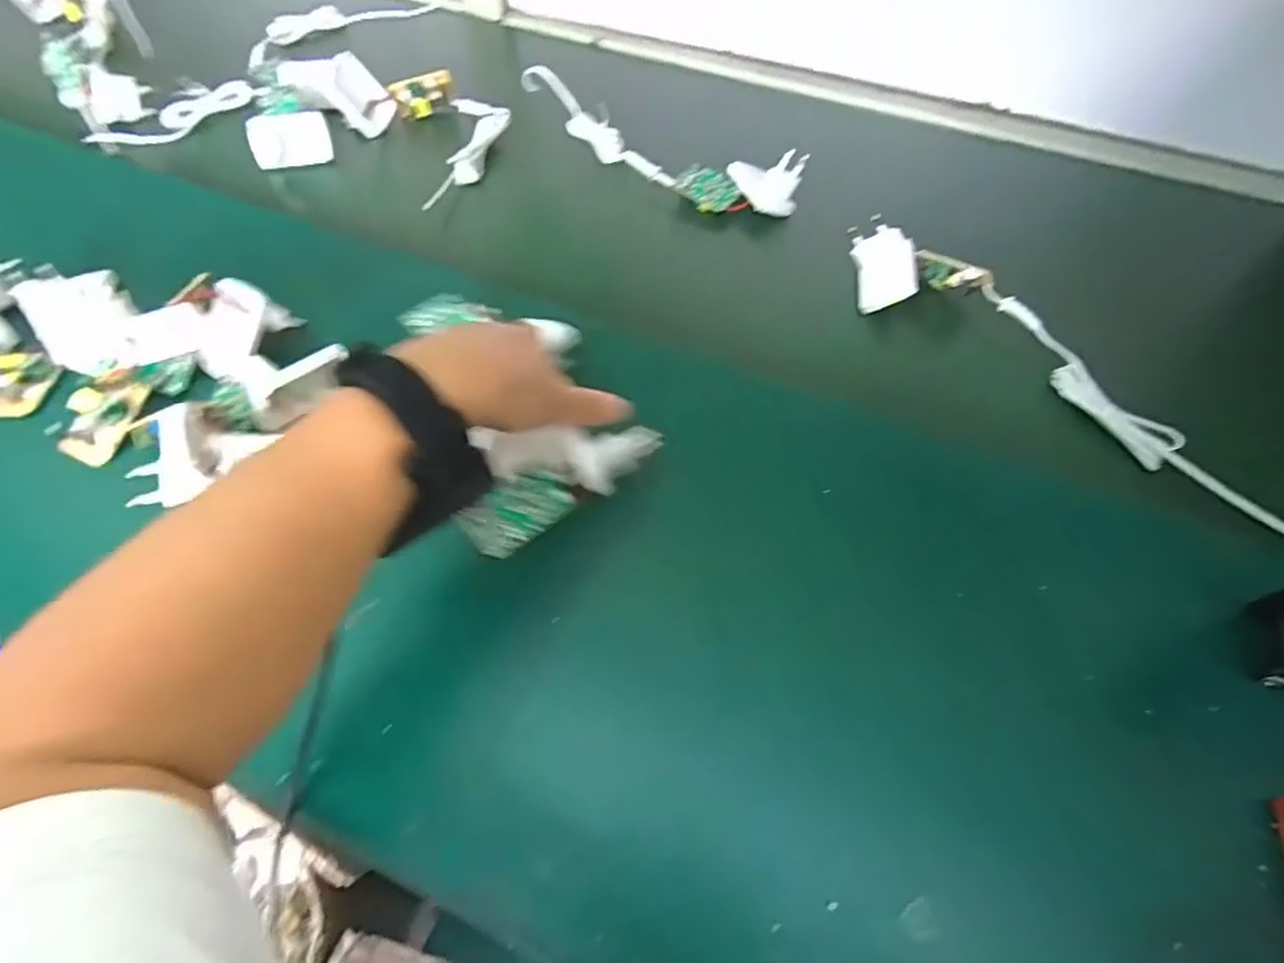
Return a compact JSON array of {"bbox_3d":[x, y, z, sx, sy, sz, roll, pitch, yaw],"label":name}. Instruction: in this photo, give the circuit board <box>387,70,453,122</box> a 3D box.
[{"bbox_3d":[-0.211,-0.374,0.607,0.058,0.027,0.015,-18,61,-11],"label":"circuit board"}]

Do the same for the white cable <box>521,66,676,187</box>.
[{"bbox_3d":[-0.043,-0.328,0.584,0.023,0.040,0.207,-34,65,-19],"label":"white cable"}]

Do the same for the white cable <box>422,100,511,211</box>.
[{"bbox_3d":[-0.157,-0.310,0.579,0.063,0.019,0.156,3,59,1],"label":"white cable"}]

